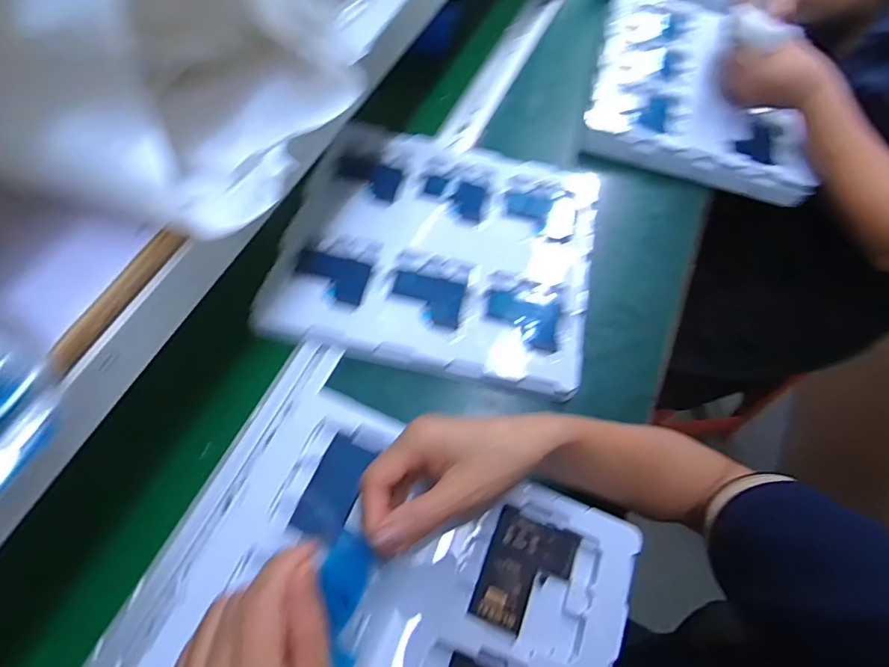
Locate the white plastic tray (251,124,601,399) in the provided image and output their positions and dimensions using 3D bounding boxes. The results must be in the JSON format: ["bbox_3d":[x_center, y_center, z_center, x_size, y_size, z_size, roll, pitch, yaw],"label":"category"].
[{"bbox_3d":[-0.003,-0.093,0.536,0.321,0.019,0.281,13,64,1],"label":"white plastic tray"}]

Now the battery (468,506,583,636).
[{"bbox_3d":[0.058,0.171,0.350,0.059,0.008,0.076,23,64,7],"label":"battery"}]

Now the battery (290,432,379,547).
[{"bbox_3d":[-0.082,0.116,0.370,0.036,0.004,0.072,29,61,-9],"label":"battery"}]

